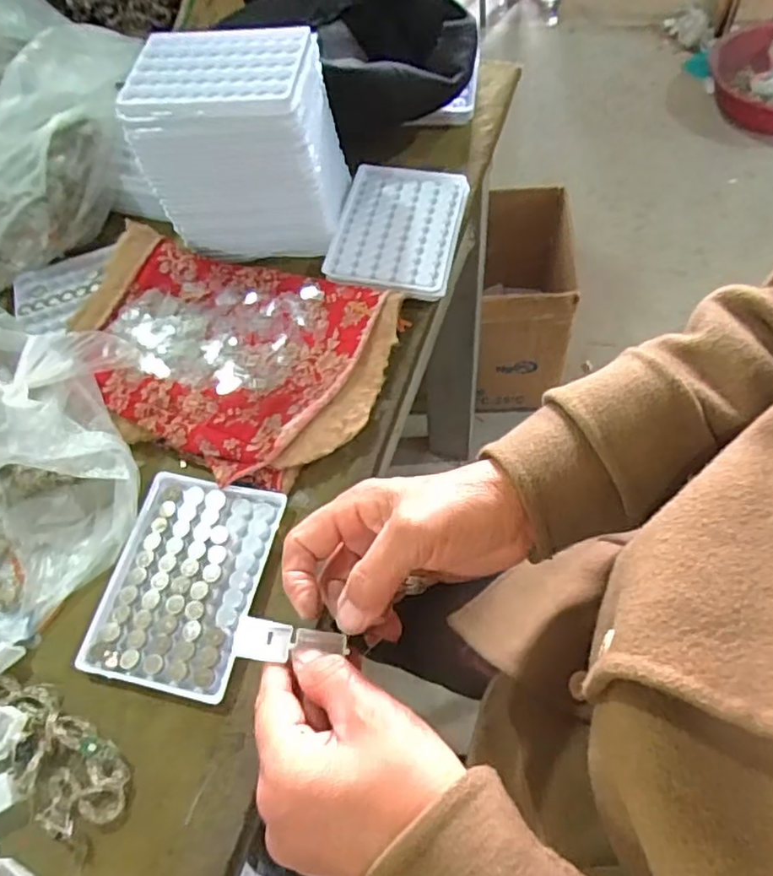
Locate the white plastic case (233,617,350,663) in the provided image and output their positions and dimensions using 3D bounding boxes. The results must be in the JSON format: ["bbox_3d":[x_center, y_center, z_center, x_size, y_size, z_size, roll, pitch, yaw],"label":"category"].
[{"bbox_3d":[-0.048,0.101,0.311,0.056,0.006,0.019,6,62,-14],"label":"white plastic case"}]

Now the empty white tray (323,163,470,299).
[{"bbox_3d":[0.009,-0.169,0.501,0.097,0.010,0.131,10,64,6],"label":"empty white tray"}]

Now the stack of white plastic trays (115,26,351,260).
[{"bbox_3d":[-0.109,-0.225,0.476,0.133,0.121,0.091,-2,61,6],"label":"stack of white plastic trays"}]

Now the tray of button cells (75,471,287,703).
[{"bbox_3d":[-0.126,0.086,0.384,0.092,0.009,0.128,10,64,6],"label":"tray of button cells"}]

